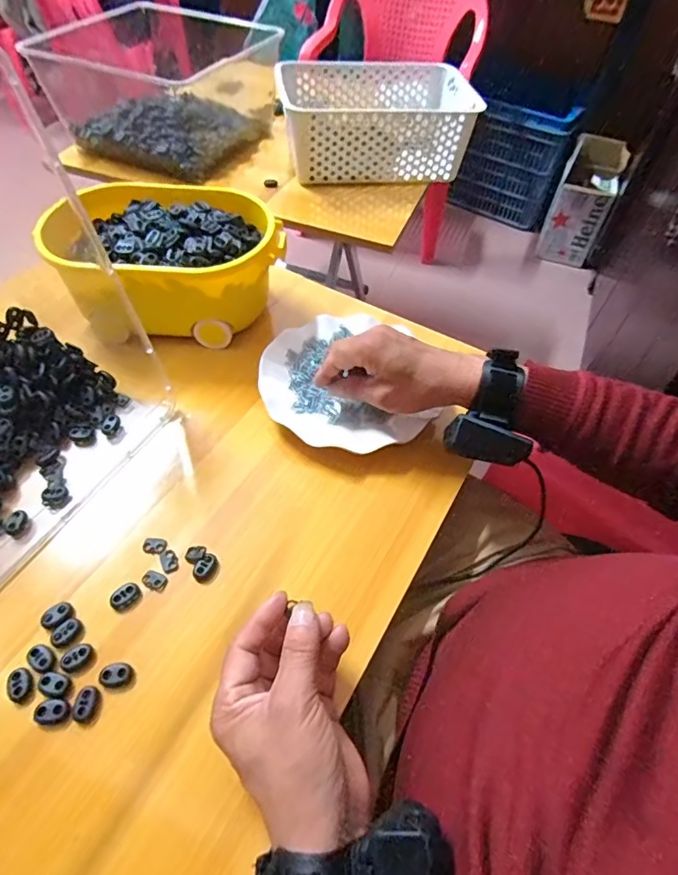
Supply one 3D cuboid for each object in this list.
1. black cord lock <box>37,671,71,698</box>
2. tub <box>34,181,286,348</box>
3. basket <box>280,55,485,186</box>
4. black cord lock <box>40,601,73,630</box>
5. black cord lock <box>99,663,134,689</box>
[{"bbox_3d":[-0.196,0.169,0.331,0.022,0.004,0.015,19,54,11],"label":"black cord lock"},{"bbox_3d":[-0.176,-0.192,0.537,0.221,0.095,0.160,2,53,-1],"label":"tub"},{"bbox_3d":[0.063,-0.519,0.799,0.306,0.108,0.207,-1,53,-4],"label":"basket"},{"bbox_3d":[-0.211,0.132,0.360,0.015,0.005,0.021,33,58,21],"label":"black cord lock"},{"bbox_3d":[-0.156,0.166,0.337,0.022,0.006,0.016,-4,53,-6],"label":"black cord lock"}]

